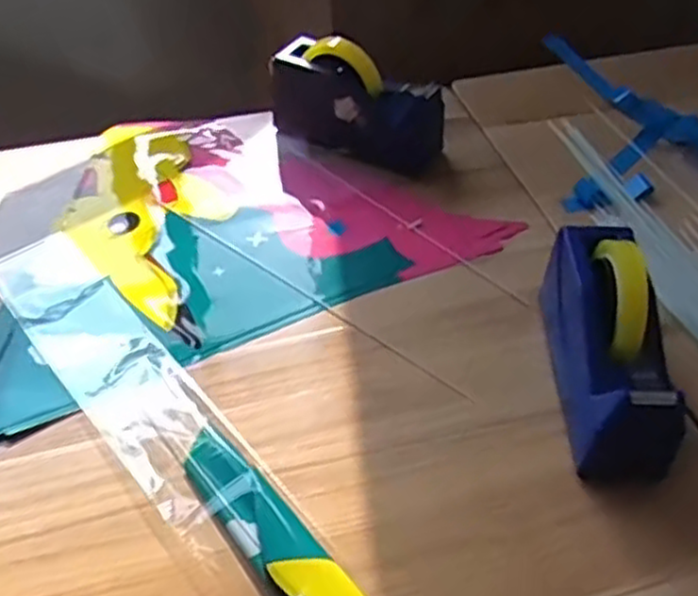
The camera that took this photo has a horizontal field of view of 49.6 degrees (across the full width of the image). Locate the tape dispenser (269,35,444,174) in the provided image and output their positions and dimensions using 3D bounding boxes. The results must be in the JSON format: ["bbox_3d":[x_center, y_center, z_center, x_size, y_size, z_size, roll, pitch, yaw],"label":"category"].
[{"bbox_3d":[0.006,-0.225,0.882,0.211,0.110,0.074,22,50,20],"label":"tape dispenser"}]

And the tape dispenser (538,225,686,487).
[{"bbox_3d":[0.213,0.036,0.624,0.069,0.118,0.210,0,46,0],"label":"tape dispenser"}]

